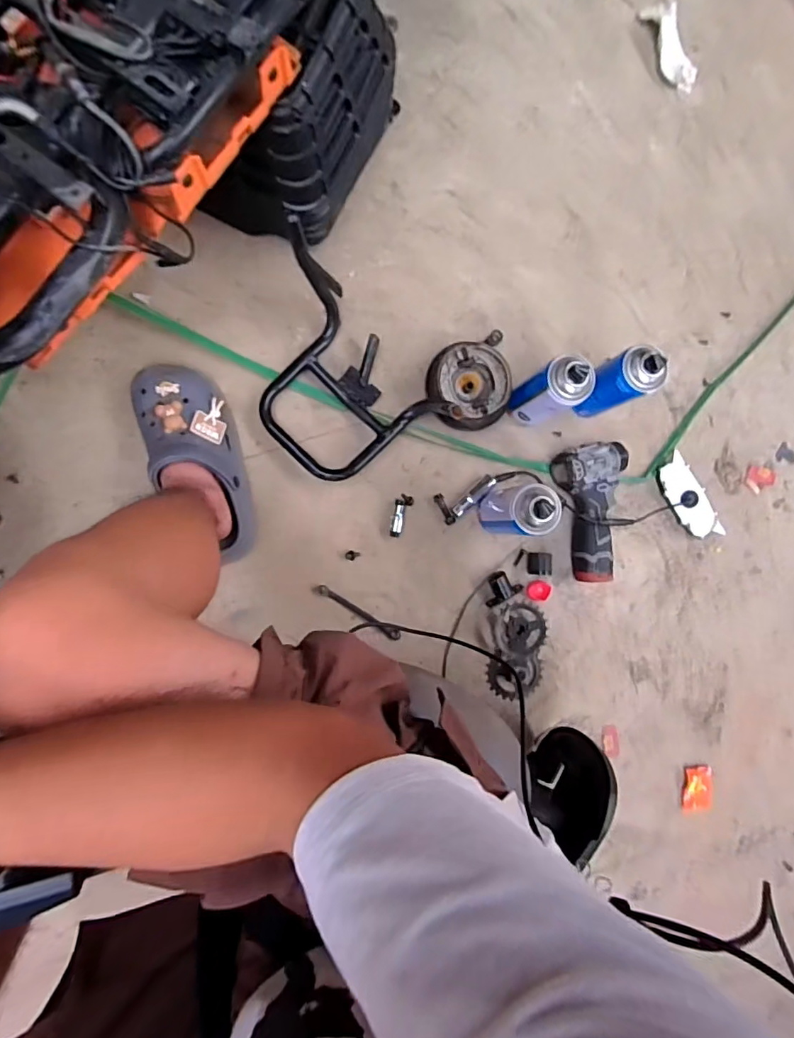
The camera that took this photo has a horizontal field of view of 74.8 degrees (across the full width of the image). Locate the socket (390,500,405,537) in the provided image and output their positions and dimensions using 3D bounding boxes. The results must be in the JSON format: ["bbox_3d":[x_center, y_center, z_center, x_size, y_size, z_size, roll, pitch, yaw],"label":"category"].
[{"bbox_3d":[0.000,-0.001,0.761,0.017,0.017,0.054,7,88,-8],"label":"socket"}]

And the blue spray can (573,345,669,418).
[{"bbox_3d":[0.294,-0.185,0.726,0.067,0.170,0.059,-21,92,-7],"label":"blue spray can"}]

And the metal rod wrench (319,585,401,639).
[{"bbox_3d":[-0.054,0.138,0.756,0.137,0.004,0.016,32,85,-6],"label":"metal rod wrench"}]

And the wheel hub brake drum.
[{"bbox_3d":[0.104,-0.202,0.756,0.117,0.058,0.136,-6,90,-8],"label":"wheel hub brake drum"}]

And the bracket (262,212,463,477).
[{"bbox_3d":[-0.084,-0.184,0.689,0.213,0.141,0.293,-45,95,-6],"label":"bracket"}]

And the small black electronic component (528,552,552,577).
[{"bbox_3d":[0.214,0.067,0.783,0.031,0.027,0.033,5,89,-8],"label":"small black electronic component"}]

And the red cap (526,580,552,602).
[{"bbox_3d":[0.218,0.110,0.796,0.038,0.012,0.031,18,87,-7],"label":"red cap"}]

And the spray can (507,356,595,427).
[{"bbox_3d":[0.203,-0.169,0.699,0.059,0.183,0.061,0,89,-8],"label":"spray can"}]

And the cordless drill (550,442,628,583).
[{"bbox_3d":[0.290,-0.010,0.782,0.102,0.057,0.204,0,89,-8],"label":"cordless drill"}]

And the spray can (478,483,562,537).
[{"bbox_3d":[0.161,-0.011,0.700,0.056,0.175,0.062,5,89,-8],"label":"spray can"}]

